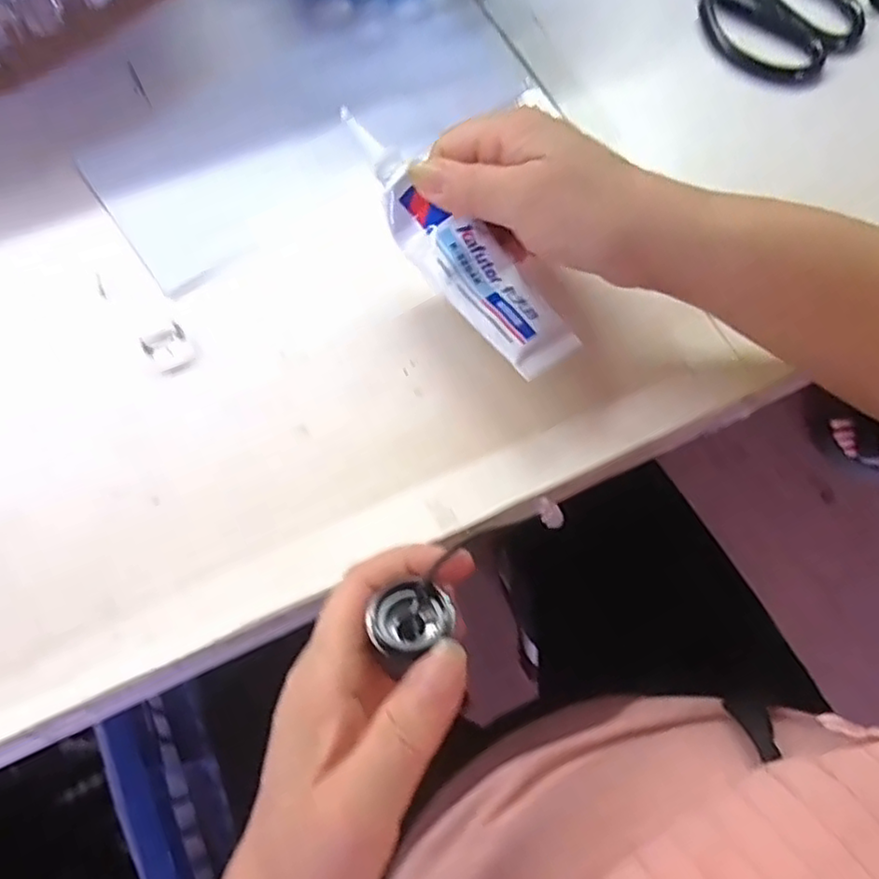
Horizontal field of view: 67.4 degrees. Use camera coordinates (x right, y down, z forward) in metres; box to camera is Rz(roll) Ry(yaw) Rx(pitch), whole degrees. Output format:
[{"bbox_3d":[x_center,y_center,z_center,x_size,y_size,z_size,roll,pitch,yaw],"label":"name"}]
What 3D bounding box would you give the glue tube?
[{"bbox_3d":[0.005,-0.089,0.293,0.035,0.021,0.144,-39,83,-14],"label":"glue tube"}]

